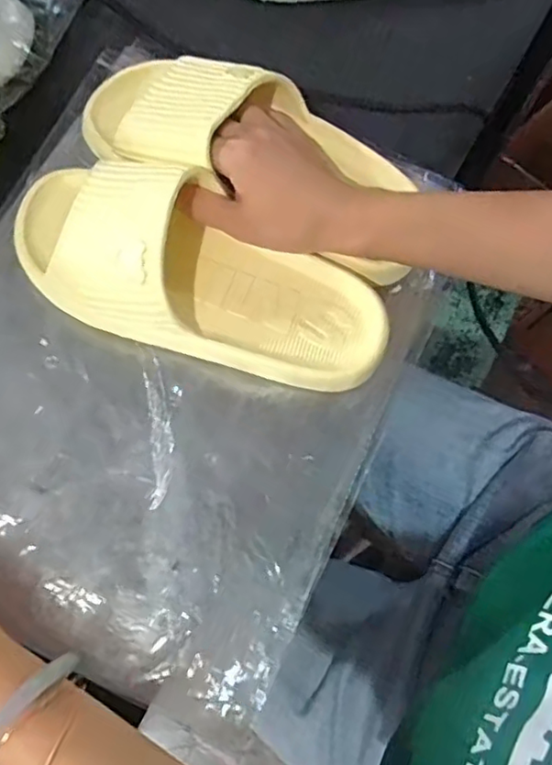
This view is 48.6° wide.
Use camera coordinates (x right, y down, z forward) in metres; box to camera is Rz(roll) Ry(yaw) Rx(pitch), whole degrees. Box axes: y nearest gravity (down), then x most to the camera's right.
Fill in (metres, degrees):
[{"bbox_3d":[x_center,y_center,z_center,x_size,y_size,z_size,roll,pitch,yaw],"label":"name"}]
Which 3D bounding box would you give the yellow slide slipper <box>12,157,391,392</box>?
[{"bbox_3d":[-0.050,-0.068,0.378,0.244,0.060,0.098,23,75,0],"label":"yellow slide slipper"}]

